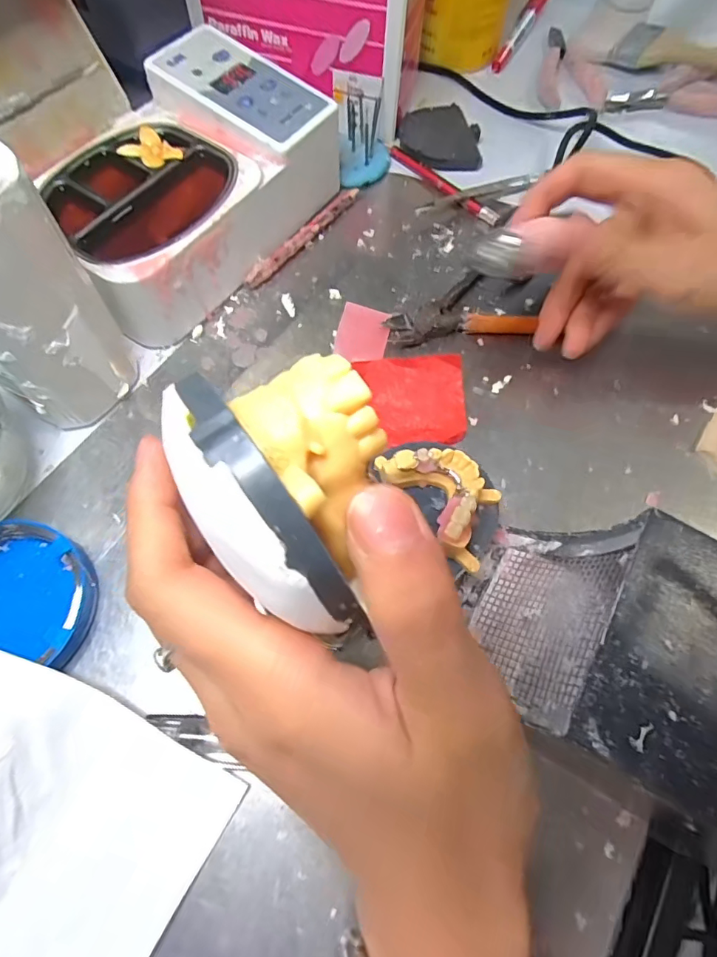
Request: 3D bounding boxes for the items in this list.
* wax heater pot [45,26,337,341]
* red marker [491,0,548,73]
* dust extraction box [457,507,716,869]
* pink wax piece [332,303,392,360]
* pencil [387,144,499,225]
[{"bbox_3d":[-0.102,-0.179,0.297,0.114,0.067,0.189,33,70,12],"label":"wax heater pot"},{"bbox_3d":[0.152,-0.417,0.441,0.018,0.012,0.145,23,68,8],"label":"red marker"},{"bbox_3d":[0.105,0.075,0.183,0.129,0.089,0.090,31,69,11],"label":"dust extraction box"},{"bbox_3d":[0.003,-0.090,0.294,0.031,0.008,0.045,11,67,3],"label":"pink wax piece"},{"bbox_3d":[0.058,-0.218,0.353,0.012,0.005,0.109,-42,74,-17],"label":"pencil"}]

